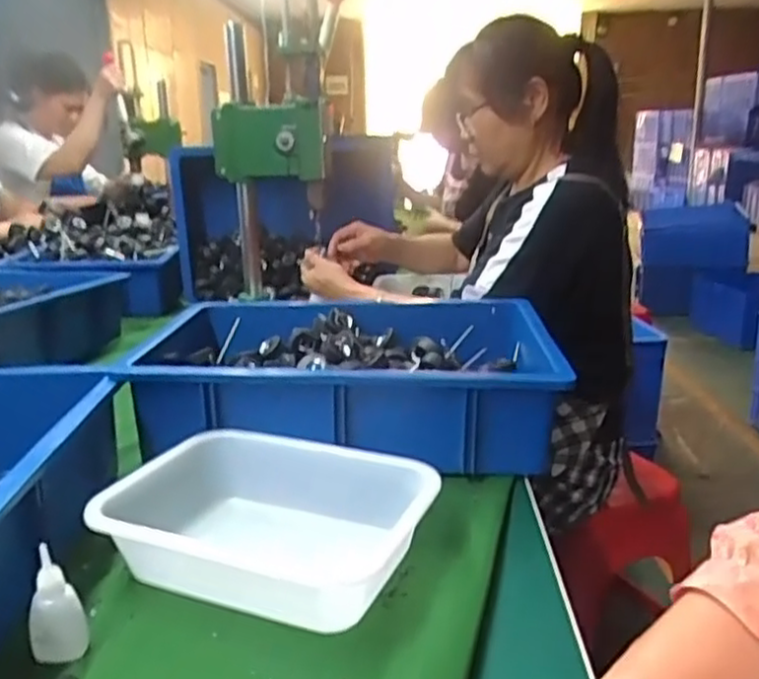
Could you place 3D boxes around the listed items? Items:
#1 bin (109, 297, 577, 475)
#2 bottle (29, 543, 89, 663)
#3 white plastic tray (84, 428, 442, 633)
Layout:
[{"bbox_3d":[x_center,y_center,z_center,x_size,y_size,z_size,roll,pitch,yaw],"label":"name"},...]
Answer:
[{"bbox_3d":[-0.040,0.029,0.864,0.453,0.127,0.334,-1,15,1],"label":"bin"},{"bbox_3d":[-0.219,0.176,0.486,0.030,0.076,0.026,4,16,17],"label":"bottle"},{"bbox_3d":[-0.090,0.151,0.601,0.257,0.069,0.173,4,16,17],"label":"white plastic tray"}]

